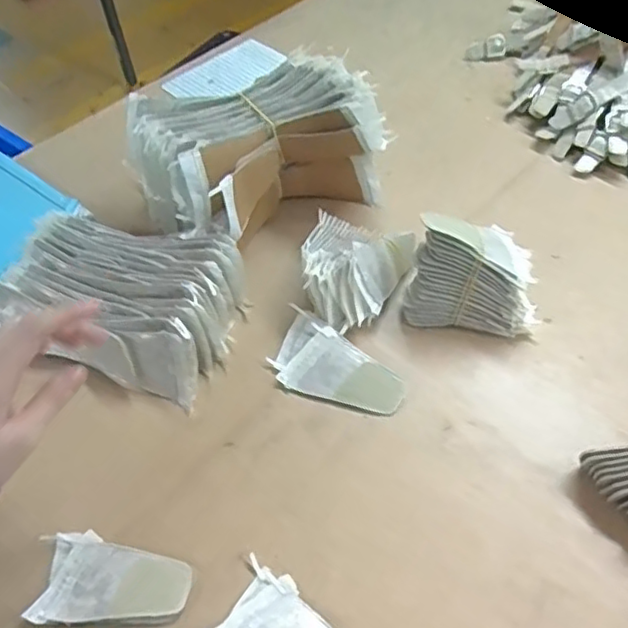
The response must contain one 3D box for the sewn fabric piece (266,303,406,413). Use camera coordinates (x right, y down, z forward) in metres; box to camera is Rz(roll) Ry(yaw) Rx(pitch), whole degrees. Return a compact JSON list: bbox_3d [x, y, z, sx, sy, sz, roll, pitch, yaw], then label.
[{"bbox_3d":[0.015,0.047,0.536,0.115,0.015,0.060,34,61,28],"label":"sewn fabric piece"}]

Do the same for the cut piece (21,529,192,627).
[{"bbox_3d":[-0.134,0.176,0.438,0.100,0.010,0.061,-2,51,3],"label":"cut piece"}]

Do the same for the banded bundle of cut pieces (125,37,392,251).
[{"bbox_3d":[-0.055,-0.156,0.647,0.225,0.113,0.147,-29,54,-18],"label":"banded bundle of cut pieces"}]

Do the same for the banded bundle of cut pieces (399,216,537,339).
[{"bbox_3d":[0.134,-0.036,0.552,0.112,0.085,0.073,3,51,7],"label":"banded bundle of cut pieces"}]

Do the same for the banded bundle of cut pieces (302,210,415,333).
[{"bbox_3d":[0.032,-0.042,0.580,0.090,0.060,0.107,16,54,17],"label":"banded bundle of cut pieces"}]

